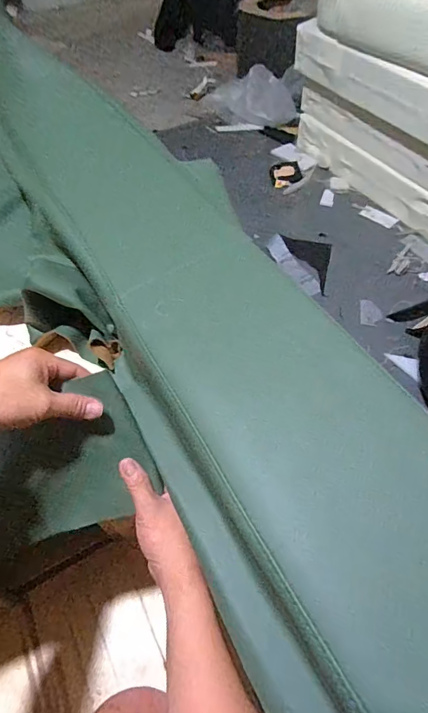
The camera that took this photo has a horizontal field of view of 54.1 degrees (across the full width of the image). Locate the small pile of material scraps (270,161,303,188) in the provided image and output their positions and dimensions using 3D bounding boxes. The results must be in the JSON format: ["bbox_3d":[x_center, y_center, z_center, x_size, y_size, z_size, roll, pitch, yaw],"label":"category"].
[{"bbox_3d":[0.251,-0.636,1.461,0.103,0.033,0.097,-1,56,2],"label":"small pile of material scraps"}]

